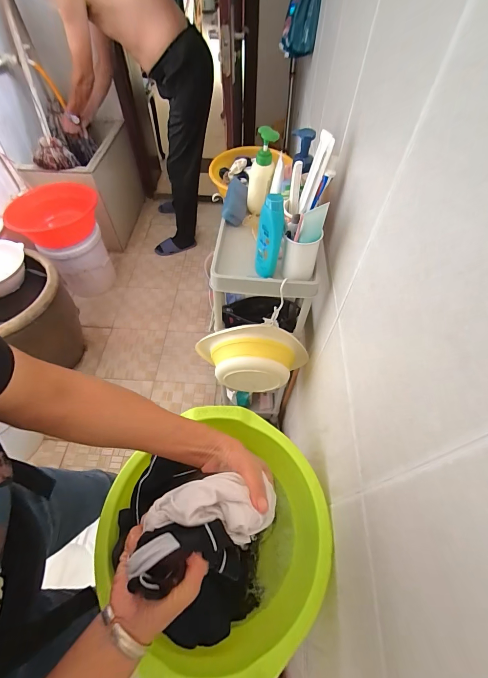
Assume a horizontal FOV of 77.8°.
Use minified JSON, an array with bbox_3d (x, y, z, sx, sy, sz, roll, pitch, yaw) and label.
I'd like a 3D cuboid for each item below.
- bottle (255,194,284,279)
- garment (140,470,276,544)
[{"bbox_3d":[0.049,-0.196,0.594,0.047,0.166,0.031,2,56,1],"label":"bottle"},{"bbox_3d":[-0.033,0.207,0.372,0.150,0.059,0.067,9,55,-14],"label":"garment"}]

